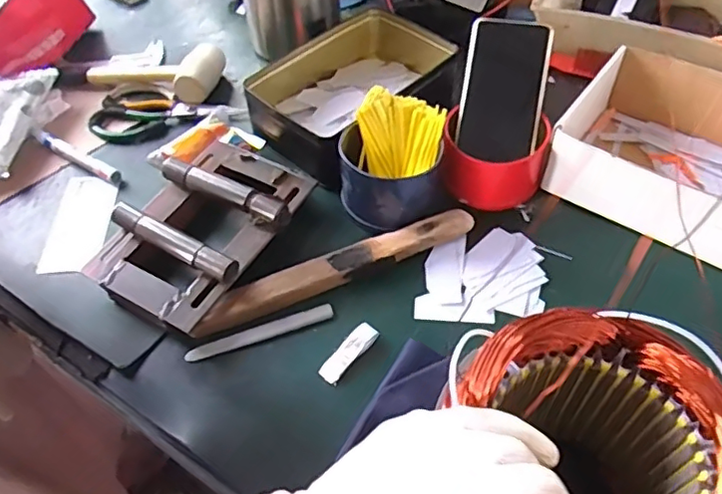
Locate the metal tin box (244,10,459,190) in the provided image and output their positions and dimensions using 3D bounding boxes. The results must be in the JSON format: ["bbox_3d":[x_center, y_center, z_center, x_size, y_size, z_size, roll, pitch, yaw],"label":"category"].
[{"bbox_3d":[-0.005,-0.184,0.661,0.156,0.066,0.251,33,62,25],"label":"metal tin box"}]

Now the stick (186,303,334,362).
[{"bbox_3d":[-0.089,0.076,0.503,0.131,0.004,0.014,-19,54,-9],"label":"stick"}]

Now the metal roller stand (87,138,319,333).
[{"bbox_3d":[-0.151,-0.024,0.548,0.138,0.043,0.199,26,60,22],"label":"metal roller stand"}]

